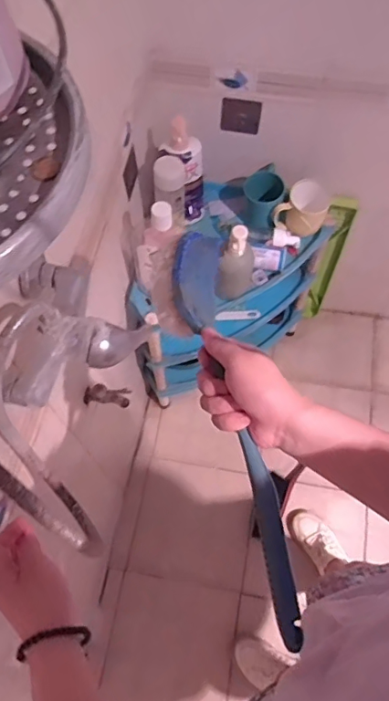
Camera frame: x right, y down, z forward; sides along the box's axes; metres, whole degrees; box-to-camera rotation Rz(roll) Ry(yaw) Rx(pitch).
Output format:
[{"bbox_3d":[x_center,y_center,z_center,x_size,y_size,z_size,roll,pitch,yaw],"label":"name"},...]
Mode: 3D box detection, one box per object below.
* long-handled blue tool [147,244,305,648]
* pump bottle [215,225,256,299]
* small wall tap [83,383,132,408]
[{"bbox_3d":[0.042,0.065,0.456,0.076,0.048,0.353,-19,75,-5],"label":"long-handled blue tool"},{"bbox_3d":[0.079,-0.173,0.997,0.083,0.208,0.065,1,65,2],"label":"pump bottle"},{"bbox_3d":[-0.156,0.081,0.910,0.081,0.056,0.025,1,65,1],"label":"small wall tap"}]

